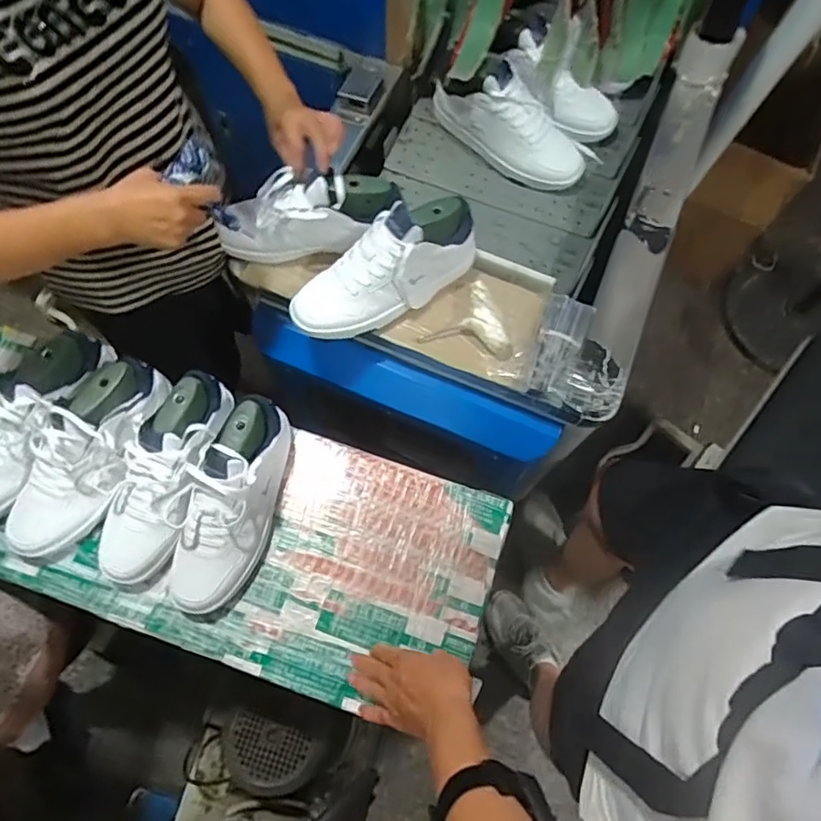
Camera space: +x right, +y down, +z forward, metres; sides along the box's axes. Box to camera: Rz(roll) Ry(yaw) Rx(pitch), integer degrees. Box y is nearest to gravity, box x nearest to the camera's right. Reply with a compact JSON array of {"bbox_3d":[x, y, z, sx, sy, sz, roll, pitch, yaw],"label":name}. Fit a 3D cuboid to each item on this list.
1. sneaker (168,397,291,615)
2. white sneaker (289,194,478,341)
[{"bbox_3d":[-0.222,0.110,0.696,0.096,0.123,0.280,16,69,4],"label":"sneaker"},{"bbox_3d":[-0.034,-0.187,0.754,0.272,0.127,0.092,-33,73,2],"label":"white sneaker"}]

